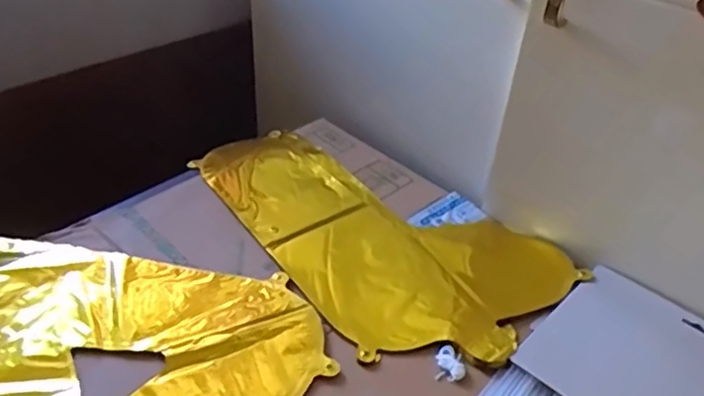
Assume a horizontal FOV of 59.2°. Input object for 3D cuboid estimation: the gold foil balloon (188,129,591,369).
[{"bbox_3d":[0.009,0.029,0.647,0.397,0.032,0.227,34,48,31],"label":"gold foil balloon"}]

